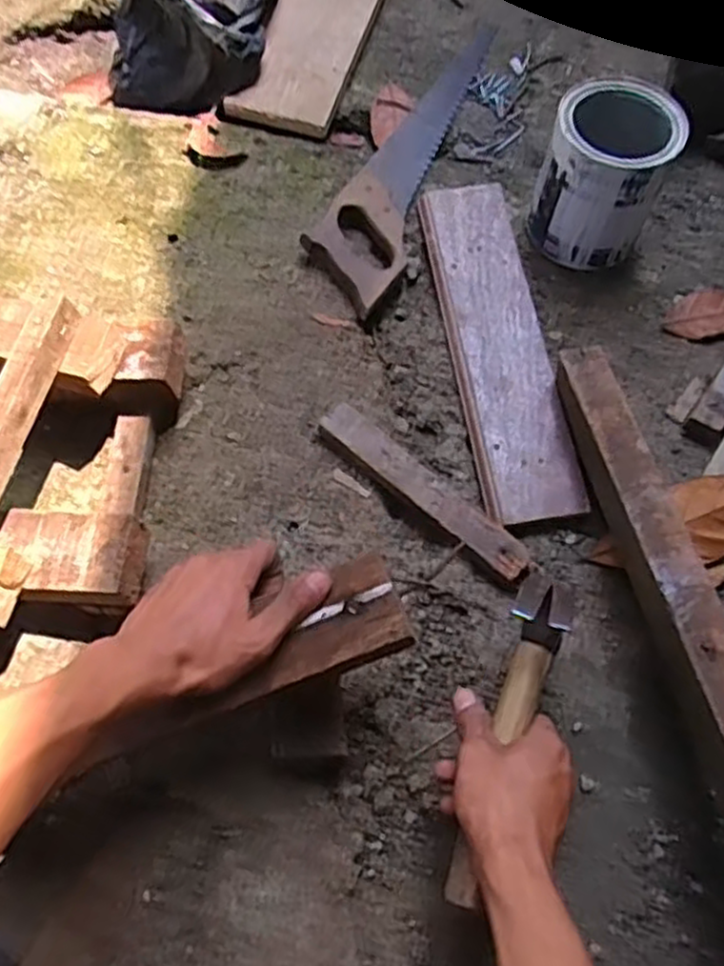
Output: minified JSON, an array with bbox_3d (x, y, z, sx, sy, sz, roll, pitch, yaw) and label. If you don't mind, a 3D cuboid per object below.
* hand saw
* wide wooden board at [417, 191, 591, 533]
[{"bbox_3d":[0.063,-0.344,0.777,0.084,0.033,0.402,25,69,8],"label":"hand saw"},{"bbox_3d":[0.124,-0.128,0.701,0.084,0.018,0.348,-7,68,-5],"label":"wide wooden board"}]

